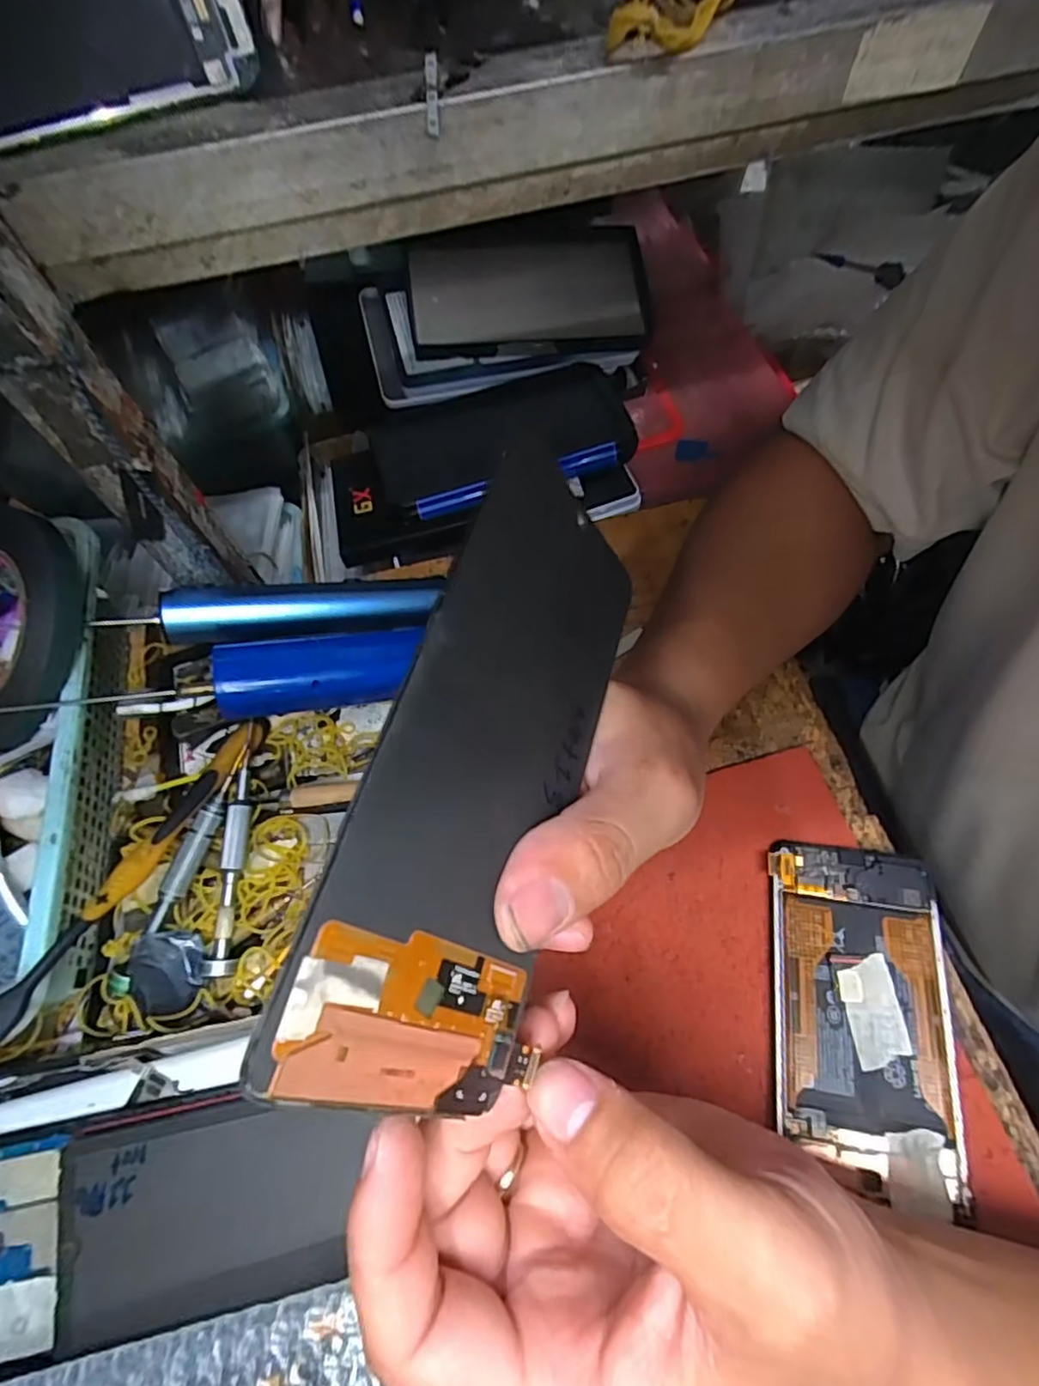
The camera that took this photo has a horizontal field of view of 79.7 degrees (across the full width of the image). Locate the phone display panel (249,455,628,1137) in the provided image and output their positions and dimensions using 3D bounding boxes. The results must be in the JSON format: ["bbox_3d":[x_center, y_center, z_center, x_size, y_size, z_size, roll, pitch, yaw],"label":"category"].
[{"bbox_3d":[-0.006,0.013,0.151,0.007,0.071,0.150,-4,60,39],"label":"phone display panel"}]

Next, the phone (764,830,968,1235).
[{"bbox_3d":[0.150,0.138,0.275,0.071,0.011,0.136,5,65,6],"label":"phone"}]

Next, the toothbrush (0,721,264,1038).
[{"bbox_3d":[-0.168,0.070,0.280,0.017,0.013,0.162,16,45,10],"label":"toothbrush"}]

